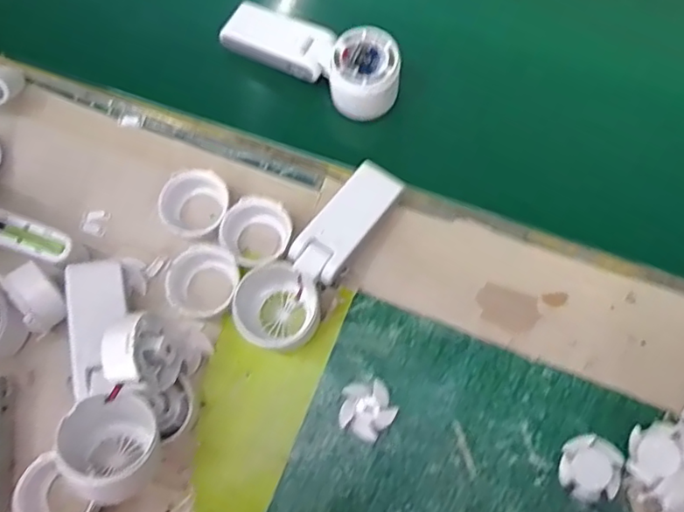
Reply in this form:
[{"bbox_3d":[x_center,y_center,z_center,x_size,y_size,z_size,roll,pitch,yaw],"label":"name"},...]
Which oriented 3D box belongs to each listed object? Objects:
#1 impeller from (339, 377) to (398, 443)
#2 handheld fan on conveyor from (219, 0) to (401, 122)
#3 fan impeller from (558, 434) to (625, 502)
[{"bbox_3d":[0.018,0.110,0.431,0.038,0.011,0.040,30,74,10],"label":"impeller"},{"bbox_3d":[-0.028,-0.176,0.509,0.162,0.040,0.062,28,74,10],"label":"handheld fan on conveyor"},{"bbox_3d":[0.172,0.147,0.412,0.038,0.013,0.042,18,73,7],"label":"fan impeller"}]

